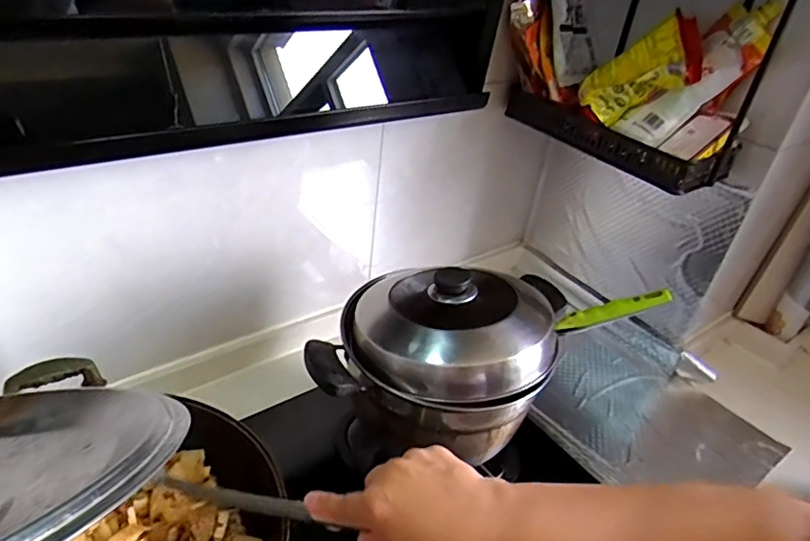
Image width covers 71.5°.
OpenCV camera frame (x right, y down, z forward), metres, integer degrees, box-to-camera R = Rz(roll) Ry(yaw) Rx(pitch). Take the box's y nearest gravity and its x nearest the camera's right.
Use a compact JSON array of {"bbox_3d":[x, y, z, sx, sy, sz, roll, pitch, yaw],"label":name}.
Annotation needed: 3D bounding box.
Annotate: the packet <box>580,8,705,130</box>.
[{"bbox_3d":[0.340,-0.294,0.820,0.035,0.168,0.107,26,44,-49],"label":"packet"}]

